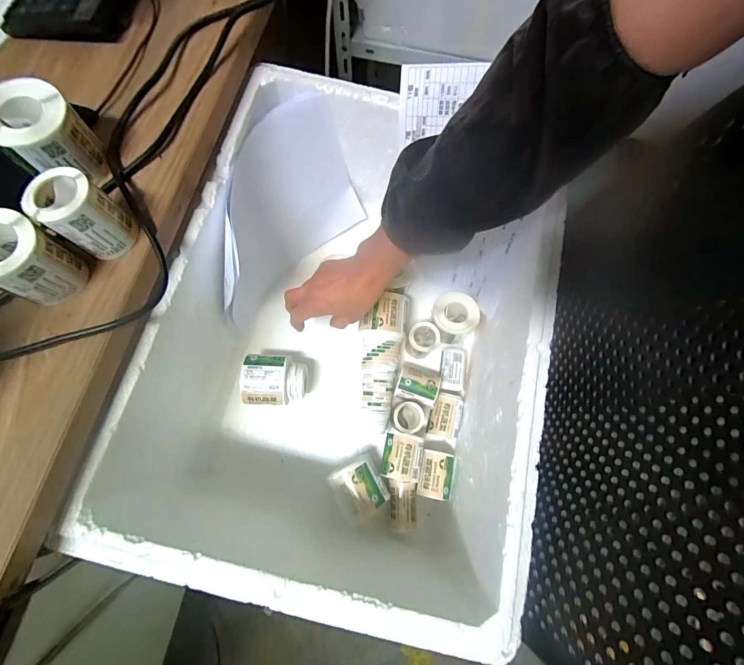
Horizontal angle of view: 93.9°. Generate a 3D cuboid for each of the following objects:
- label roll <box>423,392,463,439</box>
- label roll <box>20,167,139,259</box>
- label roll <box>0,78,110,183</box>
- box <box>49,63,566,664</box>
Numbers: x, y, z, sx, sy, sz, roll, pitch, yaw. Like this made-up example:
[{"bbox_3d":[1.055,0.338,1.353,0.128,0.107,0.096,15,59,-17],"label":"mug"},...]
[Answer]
[{"bbox_3d":[0.105,0.120,0.506,0.050,0.032,0.058,11,75,3],"label":"label roll"},{"bbox_3d":[-0.236,-0.096,0.288,0.043,0.062,0.046,0,74,0],"label":"label roll"},{"bbox_3d":[-0.287,-0.173,0.312,0.063,0.067,0.072,-41,78,-10],"label":"label roll"},{"bbox_3d":[-0.019,0.002,0.453,0.400,0.234,0.533,11,75,3],"label":"box"}]

